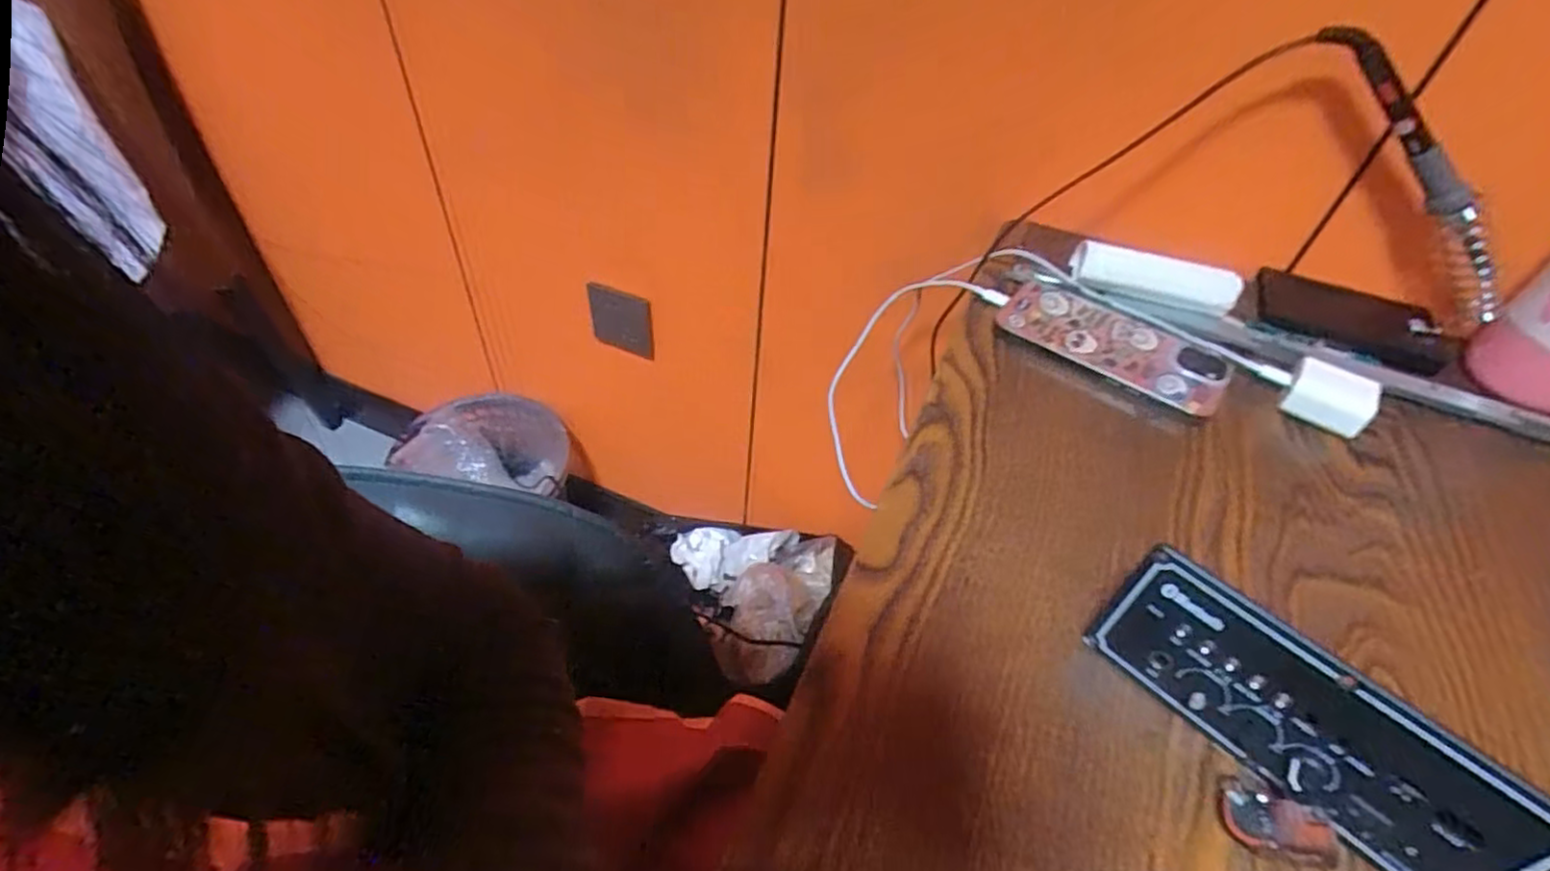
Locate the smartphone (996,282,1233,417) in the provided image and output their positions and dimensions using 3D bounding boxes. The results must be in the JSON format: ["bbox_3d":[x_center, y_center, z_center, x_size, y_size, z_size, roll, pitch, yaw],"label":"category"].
[{"bbox_3d":[0.221,-0.060,0.455,0.142,0.009,0.058,29,62,15],"label":"smartphone"}]

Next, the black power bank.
[{"bbox_3d":[0.396,-0.079,0.475,0.121,0.018,0.051,21,48,13],"label":"black power bank"}]

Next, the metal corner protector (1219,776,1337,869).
[{"bbox_3d":[0.188,0.146,0.266,0.036,0.015,0.024,14,47,7],"label":"metal corner protector"}]

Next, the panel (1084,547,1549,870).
[{"bbox_3d":[0.198,0.111,0.264,0.147,0.062,0.006,38,37,26],"label":"panel"}]

